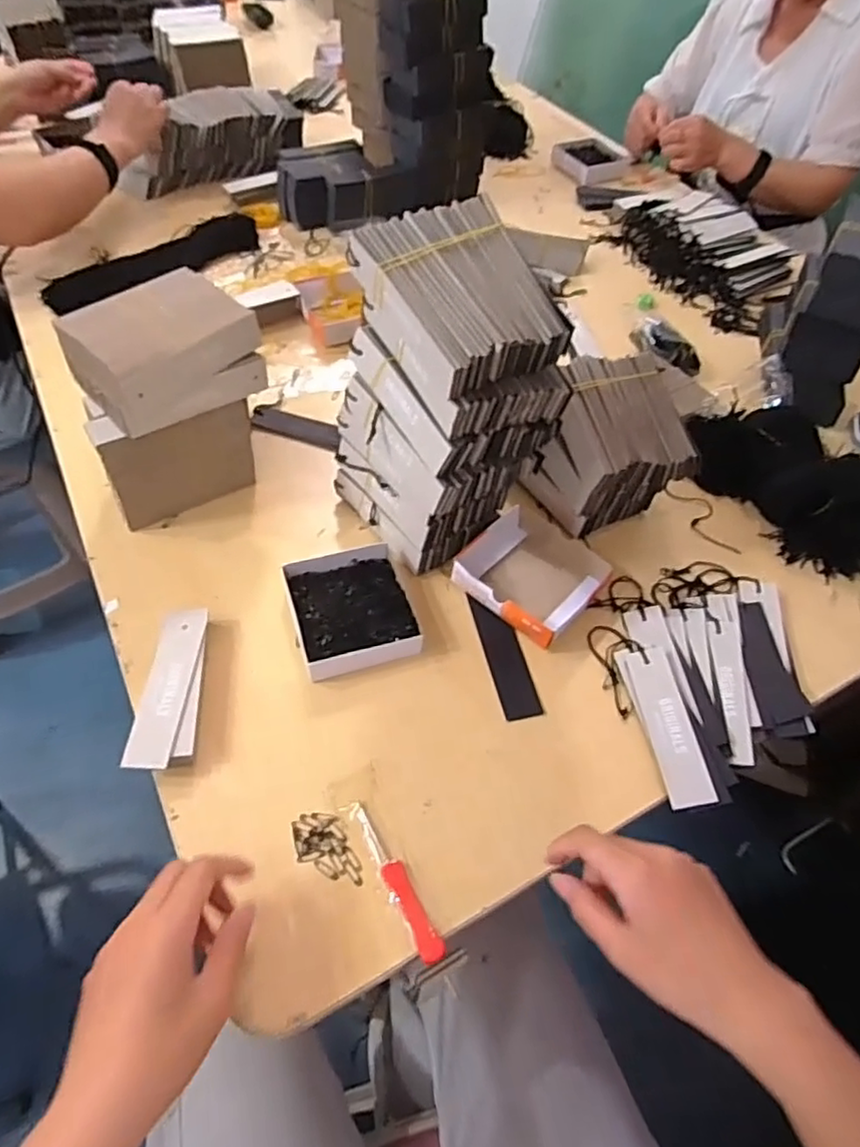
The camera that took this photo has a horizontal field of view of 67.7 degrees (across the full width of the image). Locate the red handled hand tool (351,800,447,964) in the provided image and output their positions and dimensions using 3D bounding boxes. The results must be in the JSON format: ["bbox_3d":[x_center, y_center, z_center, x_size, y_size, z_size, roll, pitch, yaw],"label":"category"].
[{"bbox_3d":[-0.024,0.203,0.430,0.016,0.010,0.112,-24,60,-20],"label":"red handled hand tool"}]

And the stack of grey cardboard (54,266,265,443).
[{"bbox_3d":[-0.226,-0.189,0.545,0.134,0.064,0.110,-35,63,-26],"label":"stack of grey cardboard"}]

